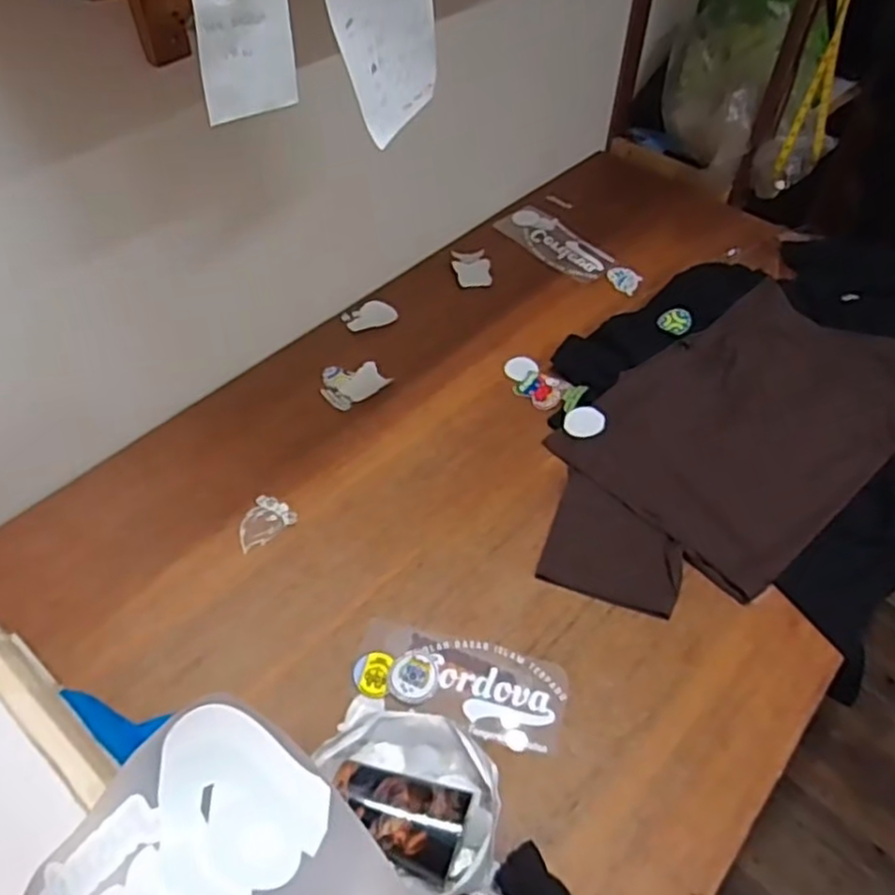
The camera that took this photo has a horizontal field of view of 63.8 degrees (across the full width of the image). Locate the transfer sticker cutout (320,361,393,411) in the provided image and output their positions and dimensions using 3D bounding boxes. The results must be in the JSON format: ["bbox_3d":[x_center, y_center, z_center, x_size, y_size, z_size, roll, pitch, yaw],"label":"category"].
[{"bbox_3d":[-0.153,-0.105,1.137,0.104,0.015,0.085,-36,60,-27],"label":"transfer sticker cutout"}]

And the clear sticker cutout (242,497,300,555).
[{"bbox_3d":[-0.249,0.099,0.962,0.081,0.004,0.063,-36,60,-26],"label":"clear sticker cutout"}]

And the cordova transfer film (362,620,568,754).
[{"bbox_3d":[0.016,0.273,0.828,0.238,0.007,0.113,11,52,6],"label":"cordova transfer film"}]

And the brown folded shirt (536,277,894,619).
[{"bbox_3d":[0.420,-0.027,1.049,0.723,0.057,0.346,-34,59,-26],"label":"brown folded shirt"}]

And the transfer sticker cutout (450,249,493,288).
[{"bbox_3d":[0.046,-0.334,1.336,0.068,0.008,0.113,-6,48,-1],"label":"transfer sticker cutout"}]

